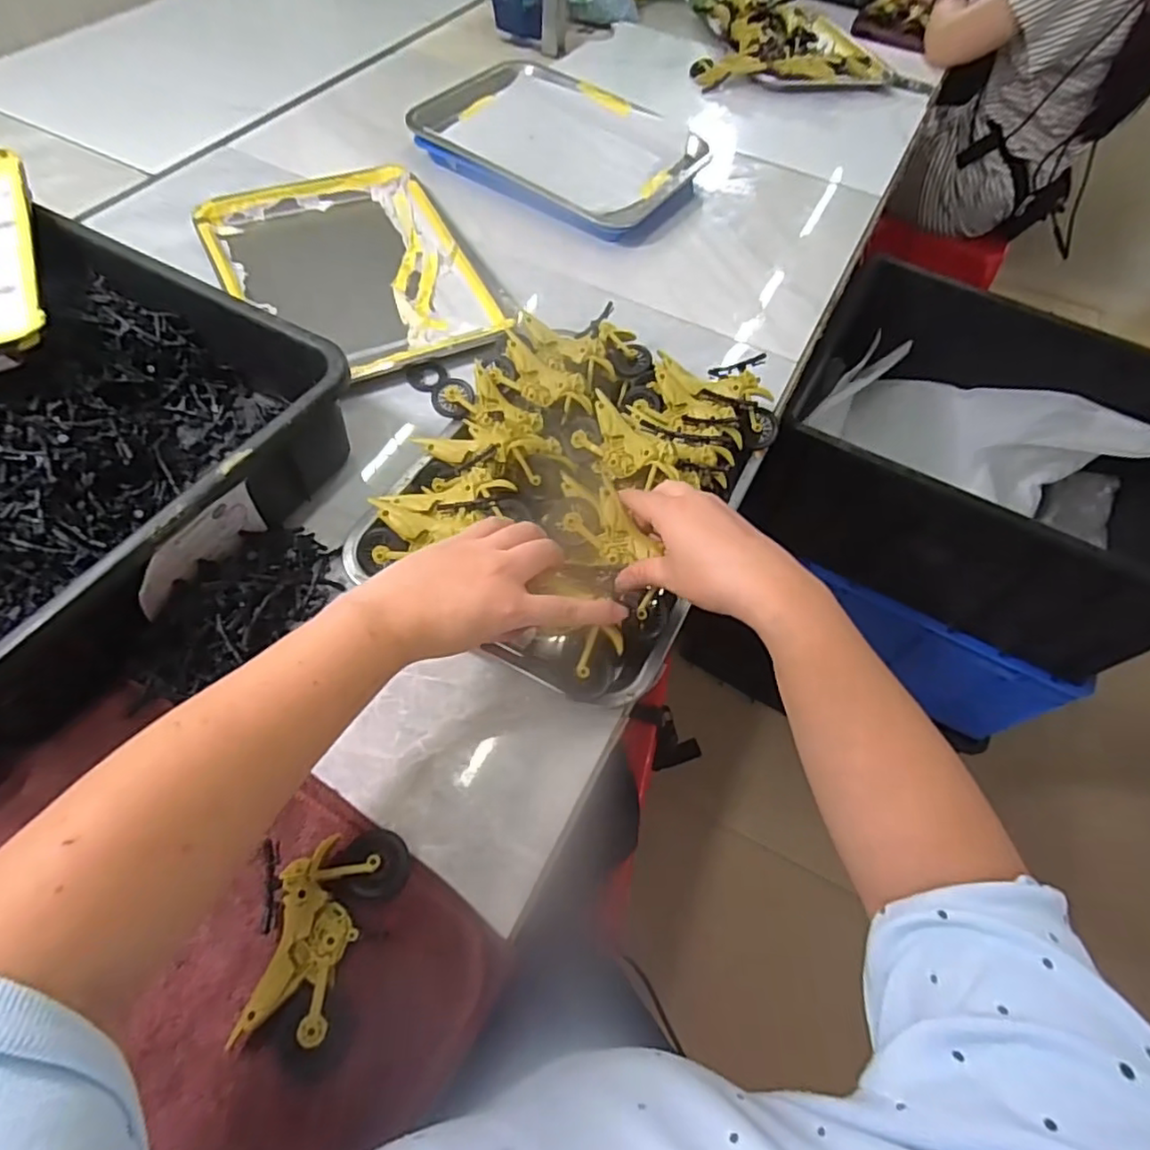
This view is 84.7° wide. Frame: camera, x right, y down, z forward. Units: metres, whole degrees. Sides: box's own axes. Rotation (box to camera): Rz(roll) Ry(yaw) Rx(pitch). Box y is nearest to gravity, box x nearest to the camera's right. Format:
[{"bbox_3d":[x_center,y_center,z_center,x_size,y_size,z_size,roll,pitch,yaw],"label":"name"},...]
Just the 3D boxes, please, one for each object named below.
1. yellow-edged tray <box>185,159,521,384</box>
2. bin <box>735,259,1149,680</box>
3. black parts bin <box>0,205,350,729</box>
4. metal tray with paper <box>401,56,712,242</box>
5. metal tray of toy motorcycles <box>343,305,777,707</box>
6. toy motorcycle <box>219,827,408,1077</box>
[{"bbox_3d":[-0.244,-0.340,0.704,0.254,0.030,0.349,-22,62,-17],"label":"yellow-edged tray"},{"bbox_3d":[0.572,-0.155,0.895,0.529,0.225,0.417,29,60,13],"label":"bin"},{"bbox_3d":[-0.485,-0.141,0.503,0.537,0.095,0.377,27,60,12],"label":"black parts bin"},{"bbox_3d":[-0.018,-0.583,0.847,0.357,0.037,0.265,31,61,14],"label":"metal tray with paper"},{"bbox_3d":[-0.002,-0.095,0.526,0.277,0.066,0.333,29,60,13],"label":"metal tray of toy motorcycles"},{"bbox_3d":[-0.144,0.210,0.360,0.075,0.026,0.118,3,58,-3],"label":"toy motorcycle"}]

